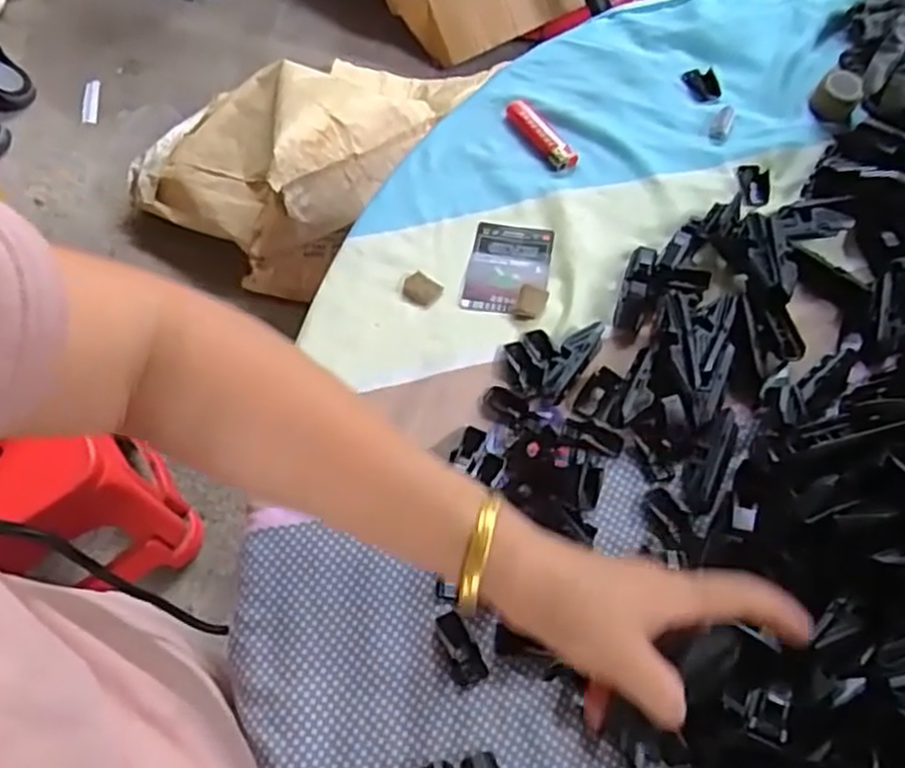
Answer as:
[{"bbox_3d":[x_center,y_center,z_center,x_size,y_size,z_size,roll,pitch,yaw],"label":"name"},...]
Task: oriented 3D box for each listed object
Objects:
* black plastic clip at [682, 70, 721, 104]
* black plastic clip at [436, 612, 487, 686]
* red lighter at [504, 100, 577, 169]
[{"bbox_3d":[0.223,-0.266,0.676,0.029,0.008,0.035,-7,61,-3],"label":"black plastic clip"},{"bbox_3d":[0.004,0.155,0.445,0.019,0.008,0.042,-22,63,-11],"label":"black plastic clip"},{"bbox_3d":[0.075,-0.214,0.645,0.020,0.013,0.084,-28,64,-14],"label":"red lighter"}]

